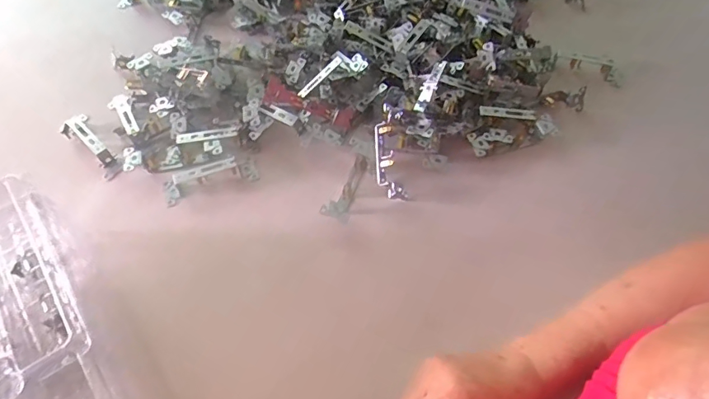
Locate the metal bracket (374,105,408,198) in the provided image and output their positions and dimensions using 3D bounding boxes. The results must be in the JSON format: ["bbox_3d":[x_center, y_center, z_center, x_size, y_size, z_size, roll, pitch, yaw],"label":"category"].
[{"bbox_3d":[0.040,-0.052,0.522,0.030,0.034,0.102,-2,84,-3],"label":"metal bracket"}]

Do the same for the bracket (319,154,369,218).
[{"bbox_3d":[-0.008,-0.014,0.516,0.022,0.020,0.088,21,62,10],"label":"bracket"}]

